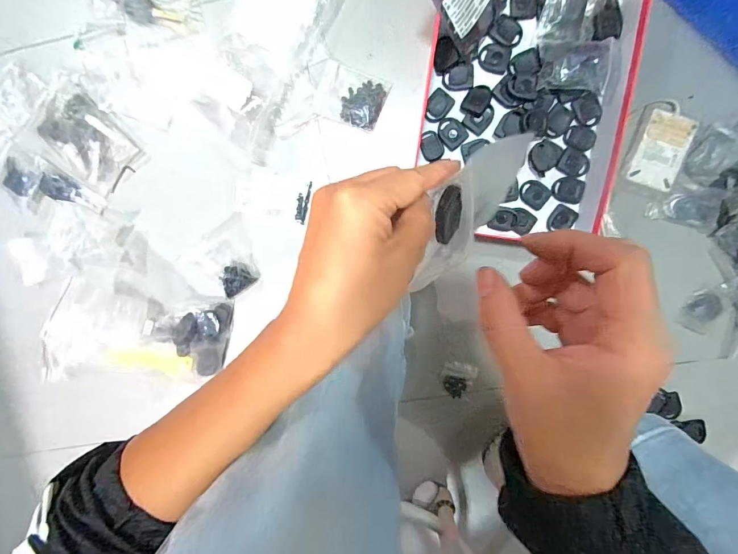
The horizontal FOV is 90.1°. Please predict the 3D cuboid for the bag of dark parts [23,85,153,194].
[{"bbox_3d":[-0.396,-0.185,0.511,0.142,0.019,0.105,41,99,-3],"label":"bag of dark parts"}]

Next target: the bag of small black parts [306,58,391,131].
[{"bbox_3d":[-0.031,-0.242,0.490,0.104,0.011,0.069,19,99,1],"label":"bag of small black parts"}]

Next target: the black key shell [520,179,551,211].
[{"bbox_3d":[0.220,-0.110,0.488,0.040,0.004,0.032,35,99,-2],"label":"black key shell"}]

